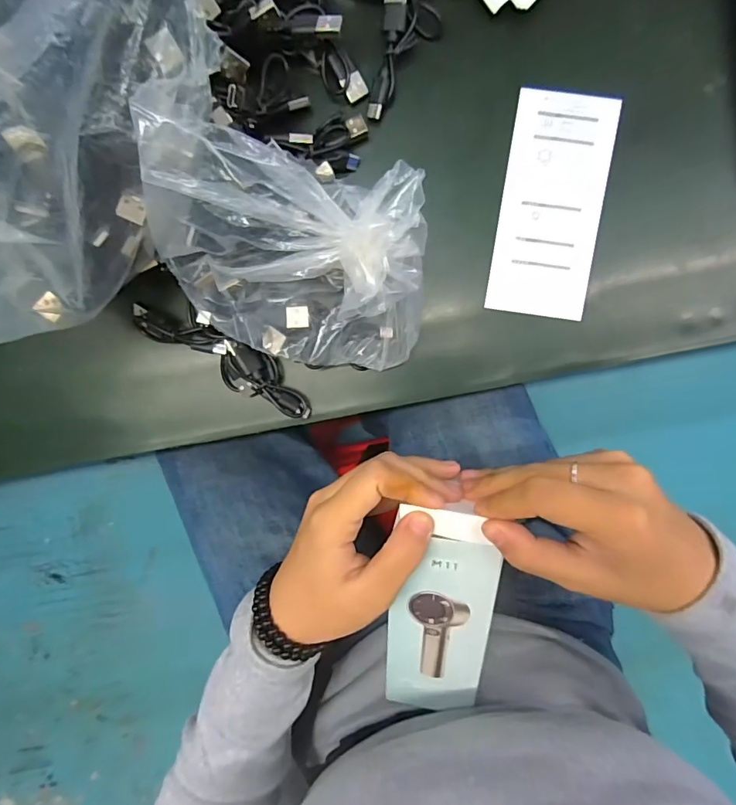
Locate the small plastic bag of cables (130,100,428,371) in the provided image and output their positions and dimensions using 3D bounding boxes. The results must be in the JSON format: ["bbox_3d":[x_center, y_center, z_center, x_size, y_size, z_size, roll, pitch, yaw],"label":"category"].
[{"bbox_3d":[-0.037,-0.066,0.222,0.129,0.085,0.088,8,94,3],"label":"small plastic bag of cables"}]

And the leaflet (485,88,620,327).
[{"bbox_3d":[0.103,-0.110,0.260,0.054,0.004,0.119,8,93,3],"label":"leaflet"}]

